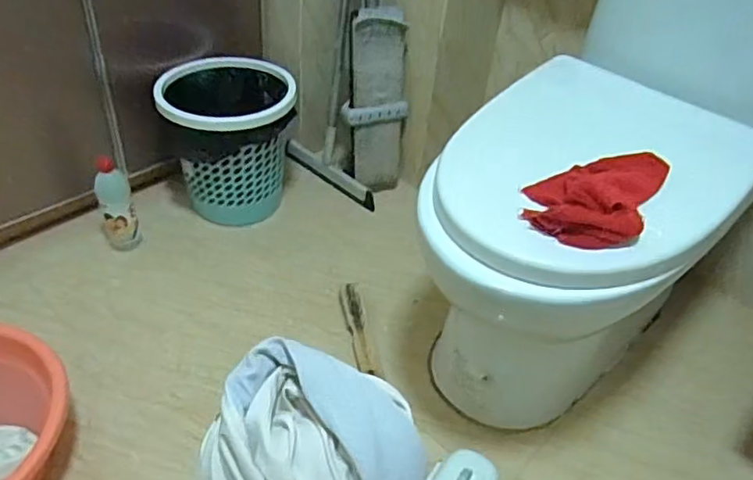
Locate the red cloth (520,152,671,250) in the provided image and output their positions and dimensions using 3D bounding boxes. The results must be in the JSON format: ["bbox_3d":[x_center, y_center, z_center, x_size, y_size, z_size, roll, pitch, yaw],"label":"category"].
[{"bbox_3d":[0.266,-0.066,0.728,0.137,0.039,0.218,25,44,20],"label":"red cloth"}]

